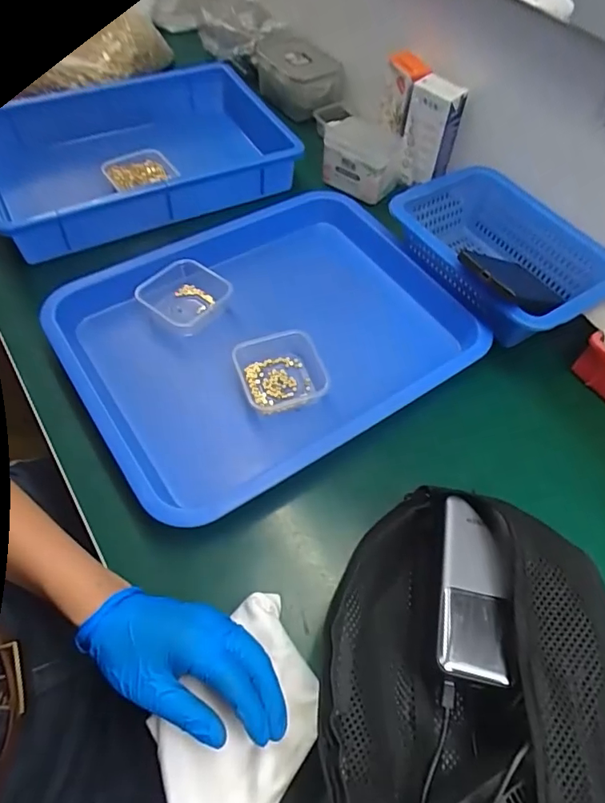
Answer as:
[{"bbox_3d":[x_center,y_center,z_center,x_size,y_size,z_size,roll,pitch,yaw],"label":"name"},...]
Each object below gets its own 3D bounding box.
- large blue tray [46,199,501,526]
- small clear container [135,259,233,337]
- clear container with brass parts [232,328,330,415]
[{"bbox_3d":[-0.032,-0.064,0.547,0.383,0.079,0.299,-29,63,-21],"label":"large blue tray"},{"bbox_3d":[-0.126,-0.113,0.550,0.082,0.030,0.077,36,62,18],"label":"small clear container"},{"bbox_3d":[-0.020,-0.024,0.501,0.083,0.036,0.079,-14,59,-13],"label":"clear container with brass parts"}]

